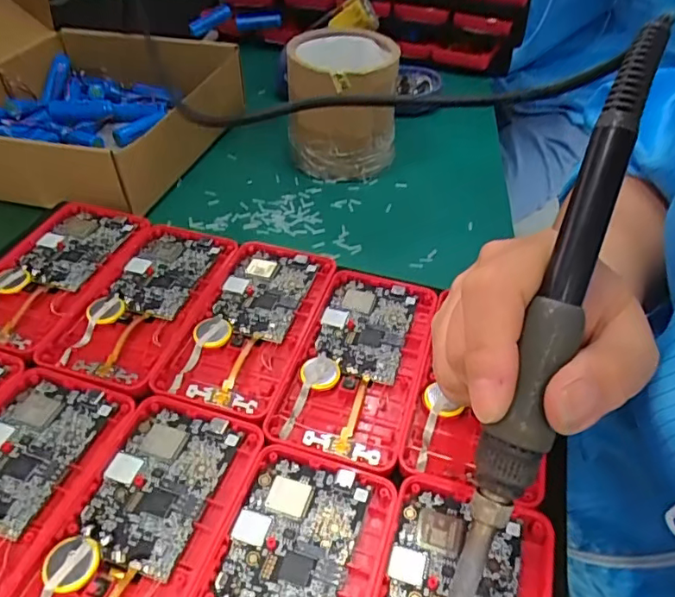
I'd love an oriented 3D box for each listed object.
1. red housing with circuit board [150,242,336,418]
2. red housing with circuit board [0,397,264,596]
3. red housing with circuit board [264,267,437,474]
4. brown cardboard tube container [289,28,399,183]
[{"bbox_3d":[-0.046,0.011,0.300,0.064,0.010,0.116,10,46,11],"label":"red housing with circuit board"},{"bbox_3d":[-0.081,0.092,0.211,0.063,0.009,0.120,12,46,14],"label":"red housing with circuit board"},{"bbox_3d":[0.011,0.029,0.282,0.061,0.009,0.119,11,46,13],"label":"red housing with circuit board"},{"bbox_3d":[0.004,-0.154,0.432,0.084,0.088,0.090,-1,45,1],"label":"brown cardboard tube container"}]

